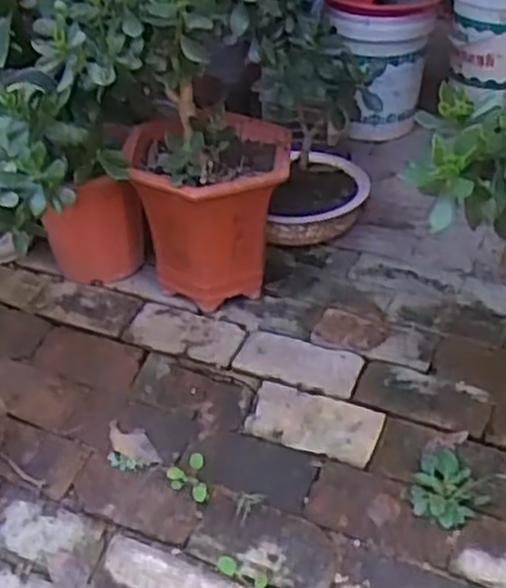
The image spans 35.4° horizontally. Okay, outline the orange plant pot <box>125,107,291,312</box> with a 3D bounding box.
[{"bbox_3d":[-0.083,-0.157,1.589,0.315,0.371,0.246,-3,37,-3],"label":"orange plant pot"}]

